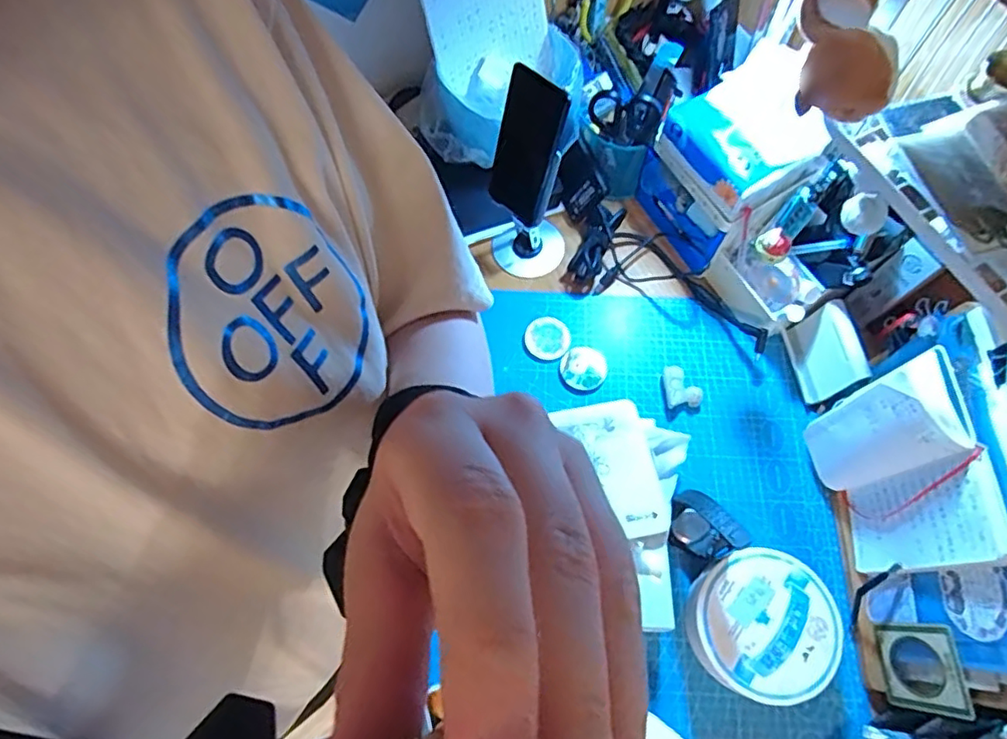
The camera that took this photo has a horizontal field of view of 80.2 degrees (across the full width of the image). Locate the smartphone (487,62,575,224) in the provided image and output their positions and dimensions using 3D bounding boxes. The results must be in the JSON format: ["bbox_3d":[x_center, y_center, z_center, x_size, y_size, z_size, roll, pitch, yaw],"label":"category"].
[{"bbox_3d":[0.025,-0.233,0.644,0.016,0.185,0.085,-33,70,-23],"label":"smartphone"}]

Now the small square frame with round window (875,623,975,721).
[{"bbox_3d":[0.397,0.282,0.566,0.013,0.096,0.074,-2,69,-9],"label":"small square frame with round window"}]

